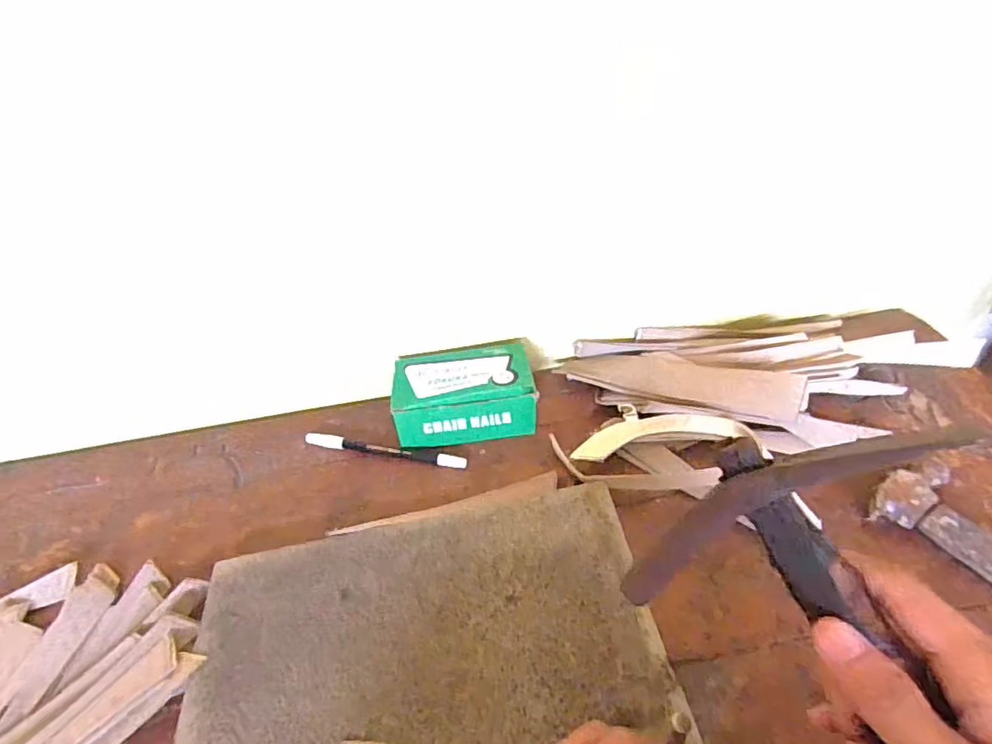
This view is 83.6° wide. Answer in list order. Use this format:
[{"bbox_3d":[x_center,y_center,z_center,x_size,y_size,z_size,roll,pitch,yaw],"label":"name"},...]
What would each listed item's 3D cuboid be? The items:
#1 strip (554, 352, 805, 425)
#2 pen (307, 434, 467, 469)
[{"bbox_3d":[0.157,0.004,0.489,0.200,0.011,0.059,13,41,31],"label":"strip"},{"bbox_3d":[-0.097,0.069,0.481,0.146,0.008,0.012,7,47,13],"label":"pen"}]

